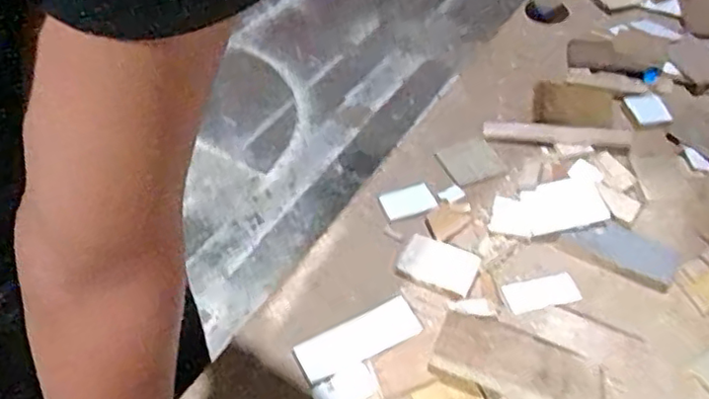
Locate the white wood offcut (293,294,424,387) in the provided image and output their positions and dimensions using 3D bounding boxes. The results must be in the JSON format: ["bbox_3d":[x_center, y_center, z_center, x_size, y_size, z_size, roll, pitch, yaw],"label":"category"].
[{"bbox_3d":[0.003,0.135,0.621,0.122,0.006,0.048,-23,52,-17],"label":"white wood offcut"}]

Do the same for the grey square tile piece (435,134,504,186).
[{"bbox_3d":[0.145,-0.049,0.788,0.072,0.007,0.063,-23,52,-17],"label":"grey square tile piece"}]

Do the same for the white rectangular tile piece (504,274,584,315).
[{"bbox_3d":[0.196,0.098,0.664,0.077,0.005,0.037,-11,50,-8],"label":"white rectangular tile piece"}]

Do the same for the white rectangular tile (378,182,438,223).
[{"bbox_3d":[0.061,0.002,0.738,0.061,0.007,0.040,-18,51,-13],"label":"white rectangular tile"}]

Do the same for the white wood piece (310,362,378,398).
[{"bbox_3d":[-0.009,0.176,0.592,0.057,0.006,0.034,-26,53,-19],"label":"white wood piece"}]

